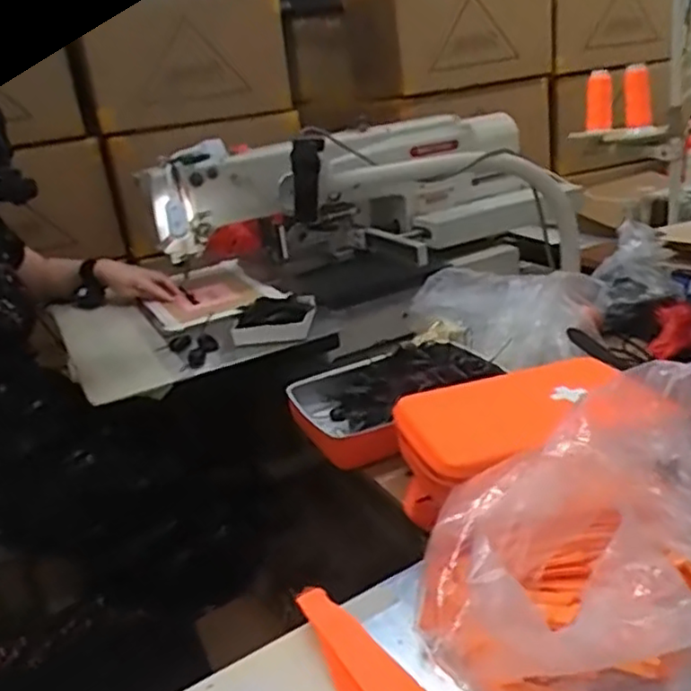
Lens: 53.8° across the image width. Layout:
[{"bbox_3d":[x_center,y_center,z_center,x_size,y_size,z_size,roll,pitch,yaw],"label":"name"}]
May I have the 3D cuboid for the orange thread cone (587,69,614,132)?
[{"bbox_3d":[0.499,-0.481,1.334,0.048,0.103,0.046,2,24,23],"label":"orange thread cone"}]

